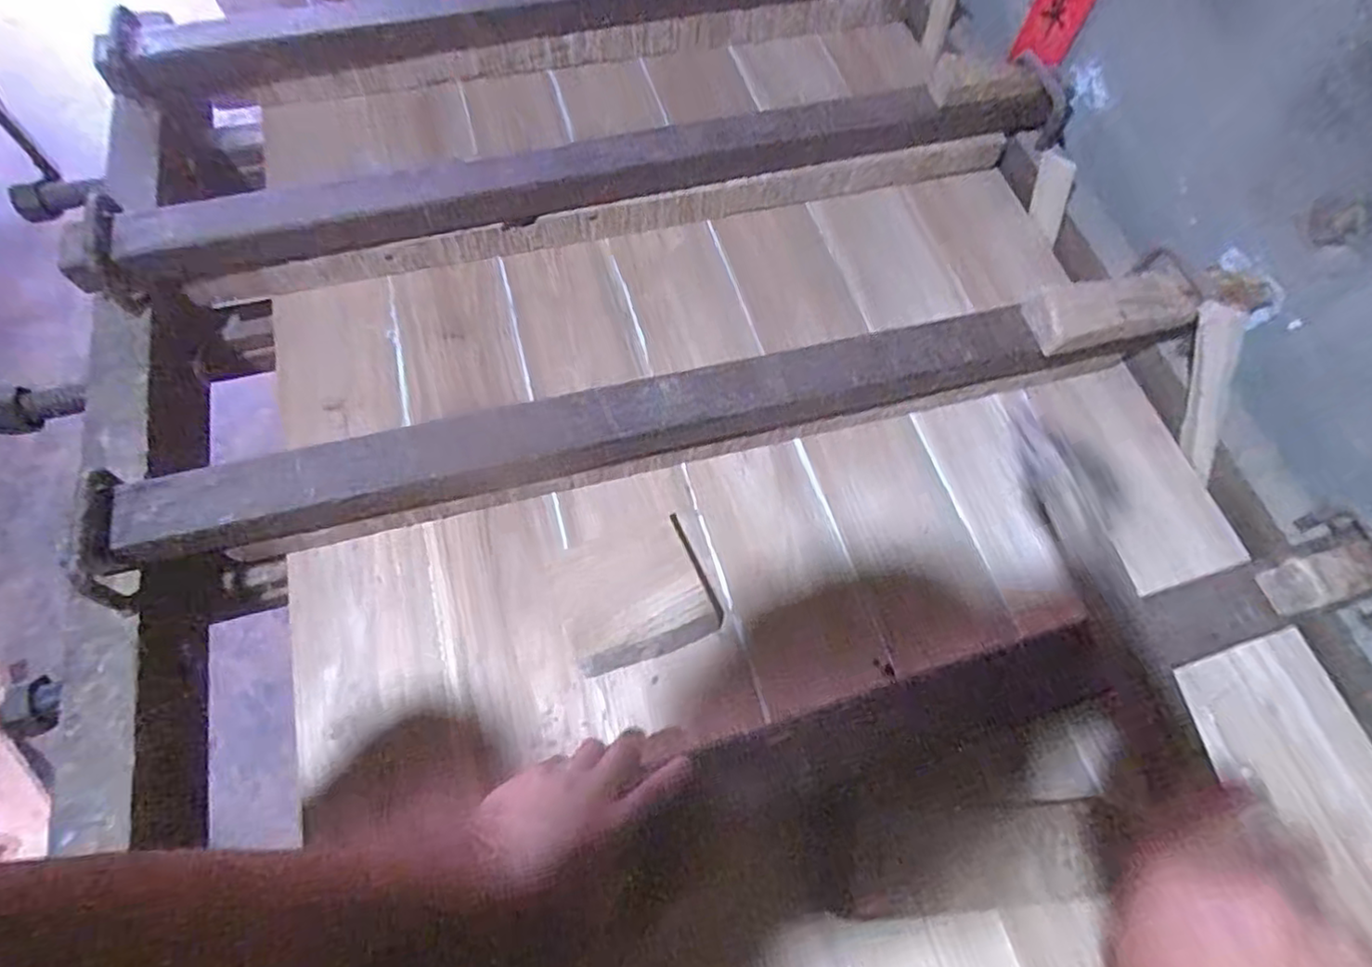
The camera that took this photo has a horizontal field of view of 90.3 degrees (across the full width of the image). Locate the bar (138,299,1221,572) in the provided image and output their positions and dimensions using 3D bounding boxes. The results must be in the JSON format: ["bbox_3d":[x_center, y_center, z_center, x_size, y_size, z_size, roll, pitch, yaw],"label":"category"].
[{"bbox_3d":[0.012,-0.065,0.659,1.017,0.117,0.068,-13,67,-8],"label":"bar"}]

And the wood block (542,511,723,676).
[{"bbox_3d":[-0.050,0.100,0.633,0.140,0.042,0.124,-18,68,-10],"label":"wood block"}]

